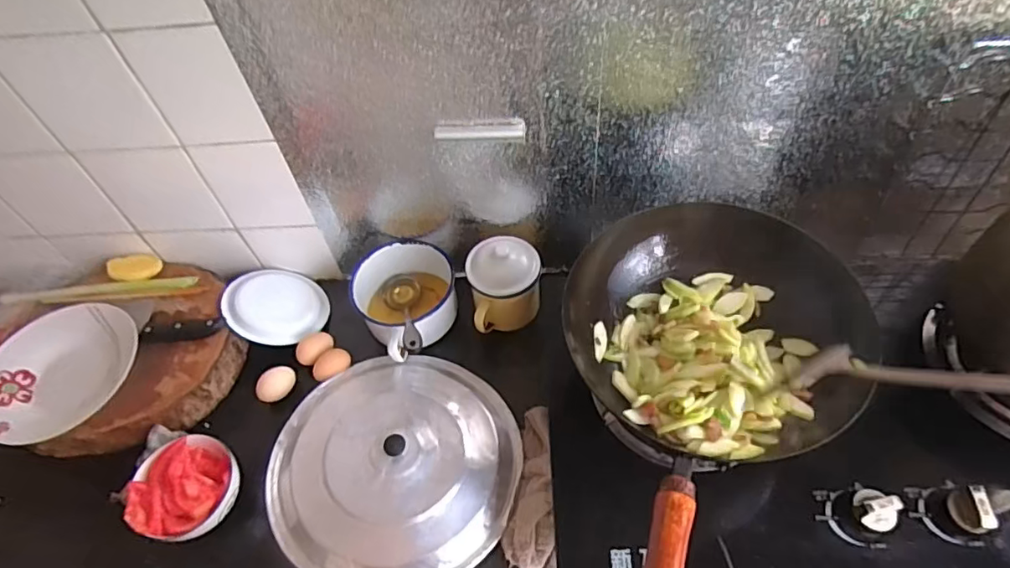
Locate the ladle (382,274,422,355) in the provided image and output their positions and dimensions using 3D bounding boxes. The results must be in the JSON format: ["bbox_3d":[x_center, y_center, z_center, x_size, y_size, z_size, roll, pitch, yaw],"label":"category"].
[{"bbox_3d":[-0.136,0.043,0.759,0.051,0.050,0.207,-18,23,-8],"label":"ladle"}]

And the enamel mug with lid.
[{"bbox_3d":[0.001,-0.001,0.781,0.099,0.110,0.105,-9,53,-1],"label":"enamel mug with lid"}]

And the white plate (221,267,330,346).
[{"bbox_3d":[-0.339,0.031,0.821,0.143,0.015,0.115,1,69,-32],"label":"white plate"}]

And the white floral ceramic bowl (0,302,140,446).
[{"bbox_3d":[-0.588,0.115,0.731,0.190,0.049,0.170,-38,59,-21],"label":"white floral ceramic bowl"}]

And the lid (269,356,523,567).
[{"bbox_3d":[-0.133,0.216,0.684,0.285,0.054,0.294,-2,53,3],"label":"lid"}]

